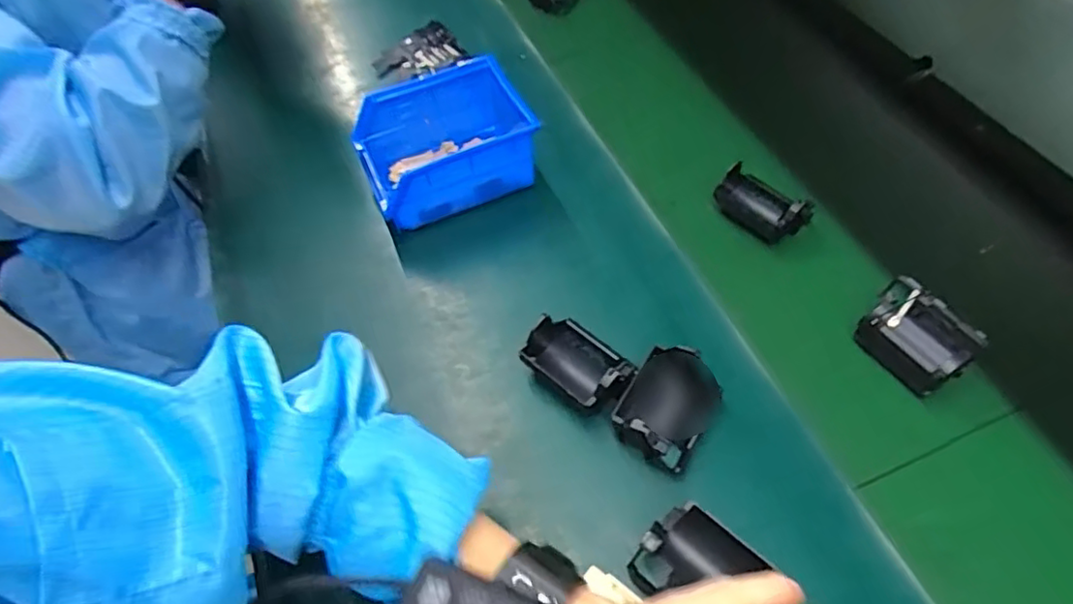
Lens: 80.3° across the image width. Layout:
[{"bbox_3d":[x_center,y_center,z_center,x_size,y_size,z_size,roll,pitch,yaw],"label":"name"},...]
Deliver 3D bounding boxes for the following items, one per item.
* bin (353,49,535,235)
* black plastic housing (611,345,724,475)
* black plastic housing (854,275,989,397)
[{"bbox_3d":[-0.074,-0.132,0.551,0.148,0.079,0.105,-21,58,-13],"label":"bin"},{"bbox_3d":[0.085,0.067,0.407,0.055,0.033,0.072,26,60,17],"label":"black plastic housing"},{"bbox_3d":[0.261,0.025,0.436,0.048,0.040,0.068,-39,63,-23],"label":"black plastic housing"}]

